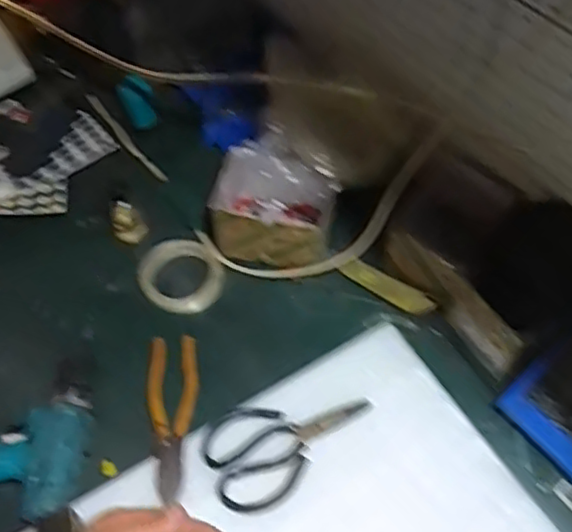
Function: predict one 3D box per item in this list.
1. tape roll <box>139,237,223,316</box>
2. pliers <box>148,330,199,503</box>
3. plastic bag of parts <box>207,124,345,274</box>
[{"bbox_3d":[-0.131,0.011,0.822,0.098,0.032,0.105,0,56,0],"label":"tape roll"},{"bbox_3d":[-0.127,0.162,0.729,0.055,0.011,0.188,-3,56,-2],"label":"pliers"},{"bbox_3d":[-0.012,-0.081,0.814,0.142,0.151,0.109,11,56,7],"label":"plastic bag of parts"}]

